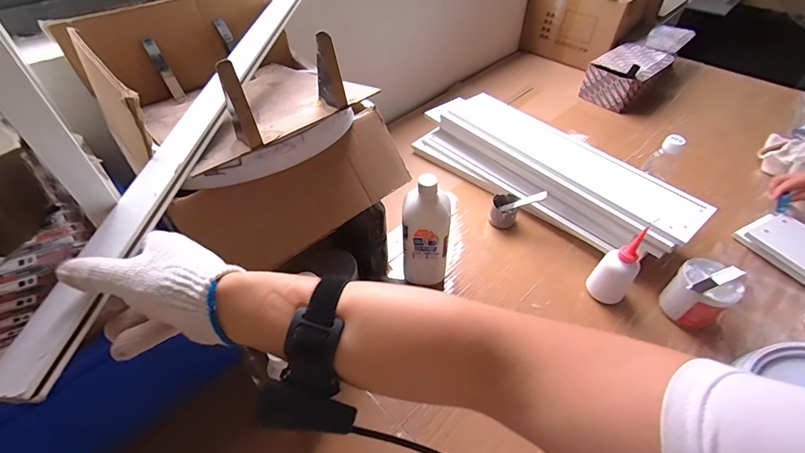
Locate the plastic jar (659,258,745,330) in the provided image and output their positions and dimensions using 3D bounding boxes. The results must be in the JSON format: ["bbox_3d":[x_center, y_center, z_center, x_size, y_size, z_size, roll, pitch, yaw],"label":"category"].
[{"bbox_3d":[0.482,0.112,0.613,0.081,0.084,0.080,0,45,0],"label":"plastic jar"}]

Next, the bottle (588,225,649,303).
[{"bbox_3d":[0.366,0.074,0.634,0.058,0.124,0.061,-33,54,-28],"label":"bottle"}]

